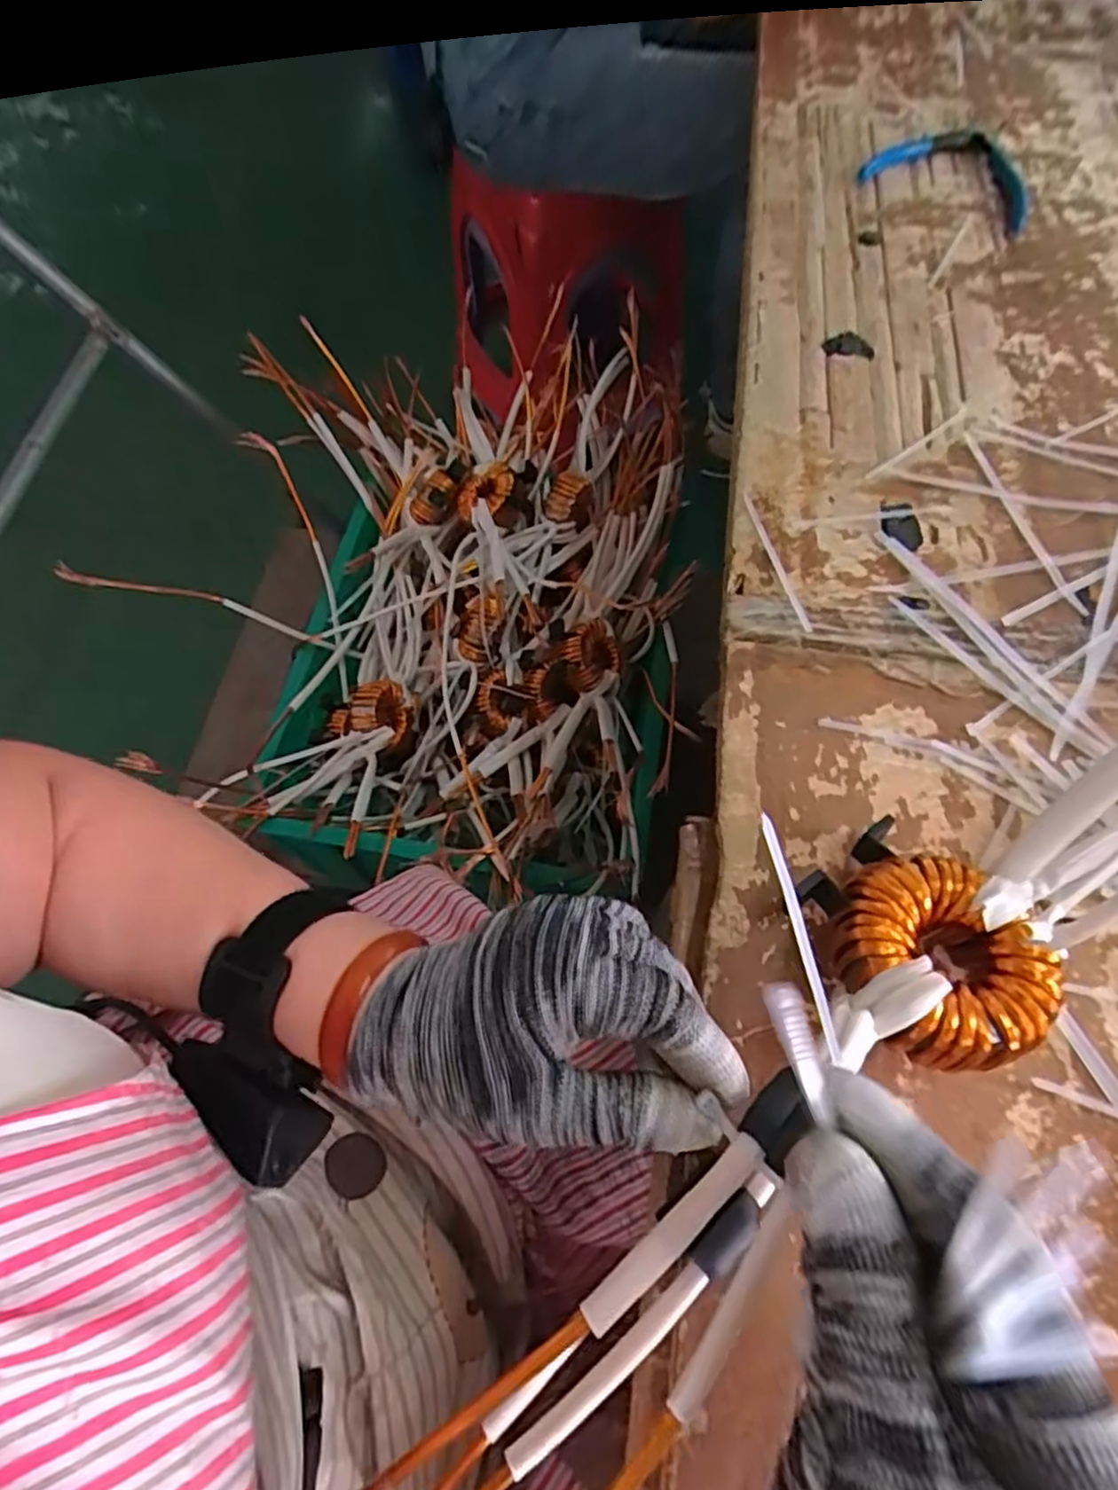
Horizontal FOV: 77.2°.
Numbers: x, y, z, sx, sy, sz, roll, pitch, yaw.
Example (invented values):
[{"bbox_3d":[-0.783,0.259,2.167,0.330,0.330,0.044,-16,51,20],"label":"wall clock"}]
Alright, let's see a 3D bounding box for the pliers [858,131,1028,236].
[{"bbox_3d":[0.315,-0.454,0.550,0.129,0.009,0.106,30,70,13],"label":"pliers"}]

